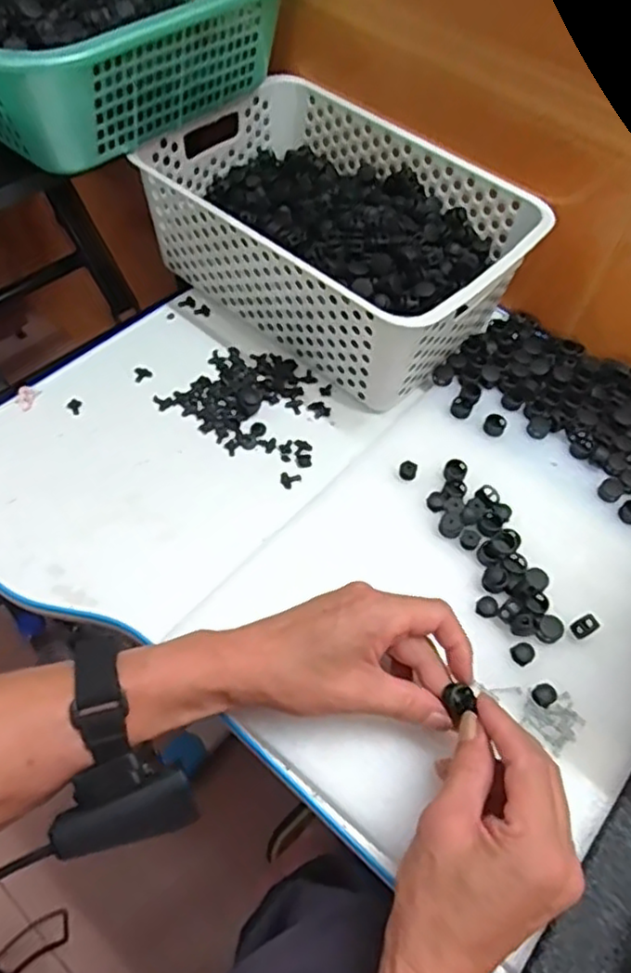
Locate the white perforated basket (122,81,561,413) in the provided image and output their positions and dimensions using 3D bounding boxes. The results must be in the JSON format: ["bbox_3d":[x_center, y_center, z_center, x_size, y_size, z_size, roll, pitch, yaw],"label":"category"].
[{"bbox_3d":[0.020,-0.217,0.589,0.300,0.107,0.202,36,61,18],"label":"white perforated basket"}]

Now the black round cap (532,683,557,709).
[{"bbox_3d":[0.143,0.130,0.421,0.014,0.005,0.013,2,56,-3],"label":"black round cap"}]

